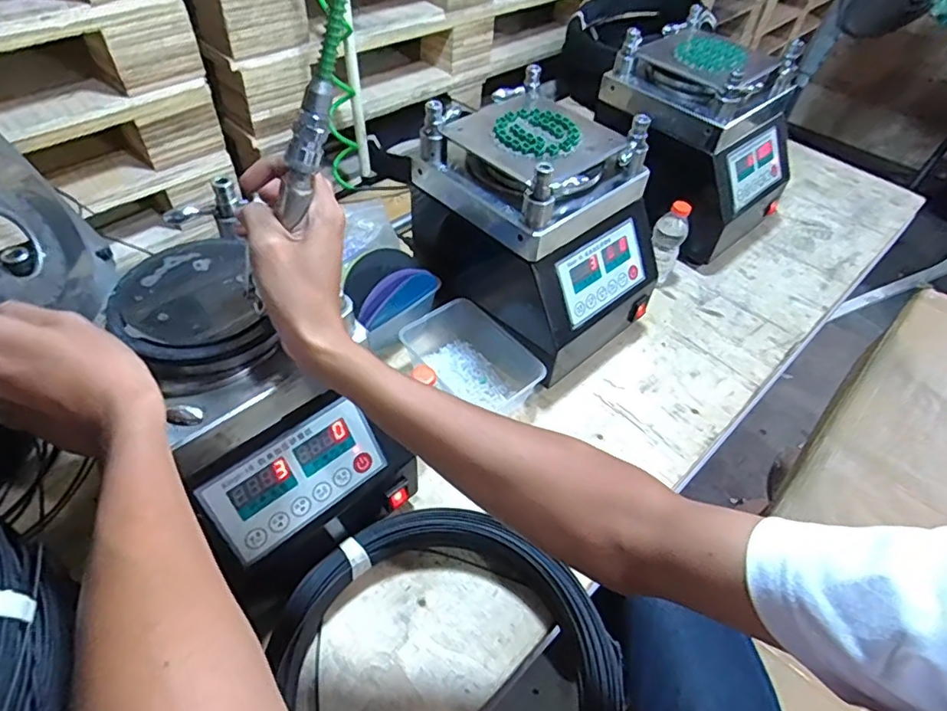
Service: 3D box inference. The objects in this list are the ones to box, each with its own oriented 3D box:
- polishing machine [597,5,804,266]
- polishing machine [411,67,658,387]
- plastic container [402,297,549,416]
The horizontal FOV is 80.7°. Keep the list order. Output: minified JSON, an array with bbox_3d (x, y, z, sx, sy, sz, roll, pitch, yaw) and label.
[{"bbox_3d":[0.375,-0.357,0.942,0.245,0.284,0.281,-27,57,-24],"label":"polishing machine"},{"bbox_3d":[0.088,-0.162,0.760,0.224,0.283,0.274,-31,59,-27],"label":"polishing machine"},{"bbox_3d":[-0.009,0.004,0.745,0.111,0.071,0.191,-35,61,-29],"label":"plastic container"}]

